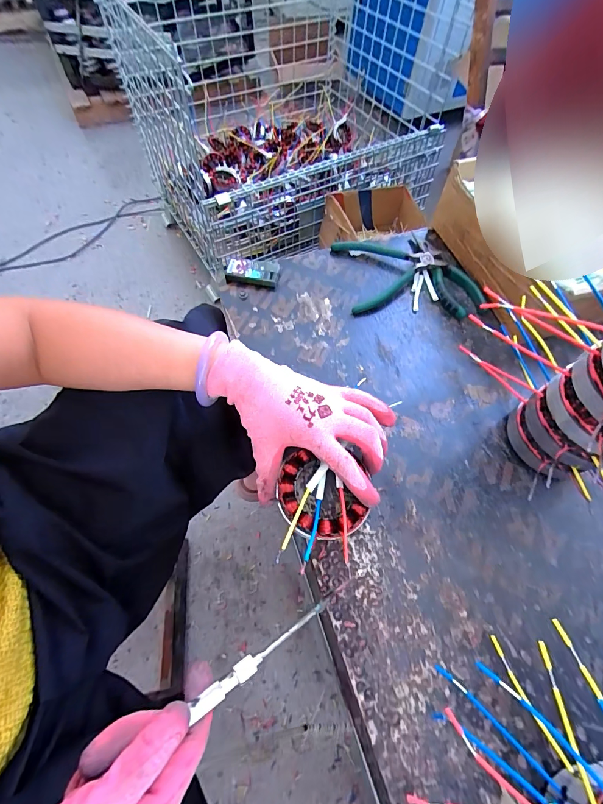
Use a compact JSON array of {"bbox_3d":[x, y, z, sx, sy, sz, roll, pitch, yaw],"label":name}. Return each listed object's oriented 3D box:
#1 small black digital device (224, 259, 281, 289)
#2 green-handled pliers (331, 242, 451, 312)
[{"bbox_3d":[-0.065,-0.172,0.470,0.070,0.017,0.034,7,62,0],"label":"small black digital device"},{"bbox_3d":[0.124,-0.186,0.479,0.140,0.025,0.120,-10,63,-9],"label":"green-handled pliers"}]

